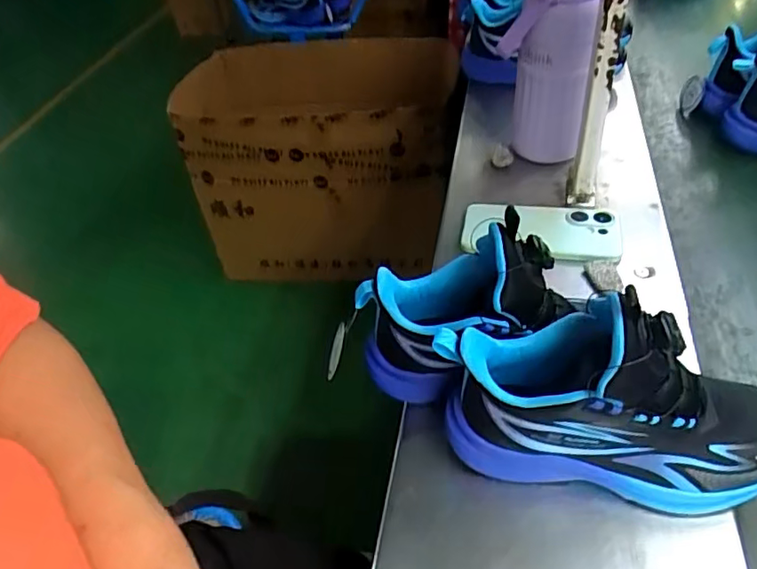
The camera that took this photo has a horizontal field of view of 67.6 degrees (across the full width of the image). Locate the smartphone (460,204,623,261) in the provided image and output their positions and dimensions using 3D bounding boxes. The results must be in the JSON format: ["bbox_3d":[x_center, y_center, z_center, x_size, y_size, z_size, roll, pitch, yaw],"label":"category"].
[{"bbox_3d":[0.170,-0.056,0.599,0.161,0.011,0.084,5,51,19],"label":"smartphone"}]

